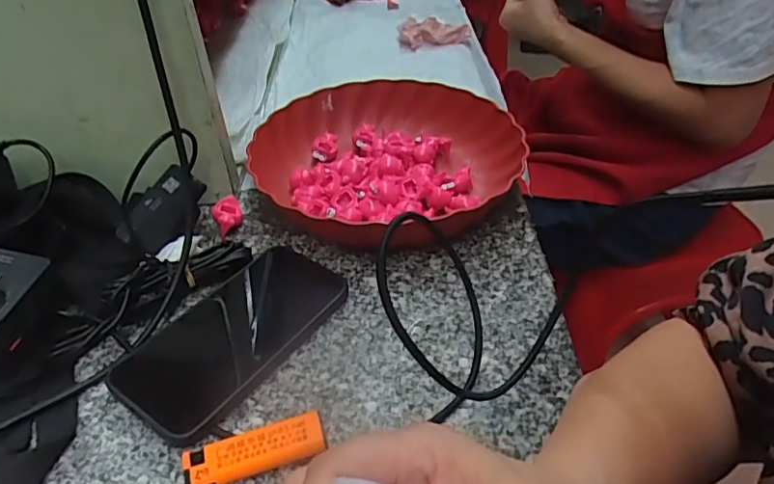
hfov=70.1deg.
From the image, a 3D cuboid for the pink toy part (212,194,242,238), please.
[{"bbox_3d":[-0.141,-0.023,0.488,0.024,0.022,0.033,-14,41,-15],"label":"pink toy part"}]

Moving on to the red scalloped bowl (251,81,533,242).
[{"bbox_3d":[0.001,-0.078,0.530,0.238,0.050,0.252,-23,45,-24],"label":"red scalloped bowl"}]

